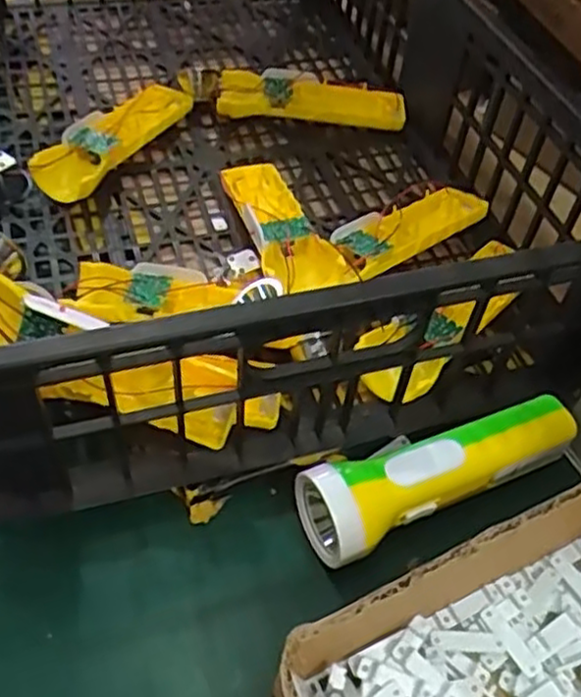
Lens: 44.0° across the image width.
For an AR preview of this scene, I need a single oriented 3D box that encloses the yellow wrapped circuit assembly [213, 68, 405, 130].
[{"bbox_3d":[0.019,-0.228,0.646,0.165,0.025,0.058,7,52,2],"label":"yellow wrapped circuit assembly"}]

